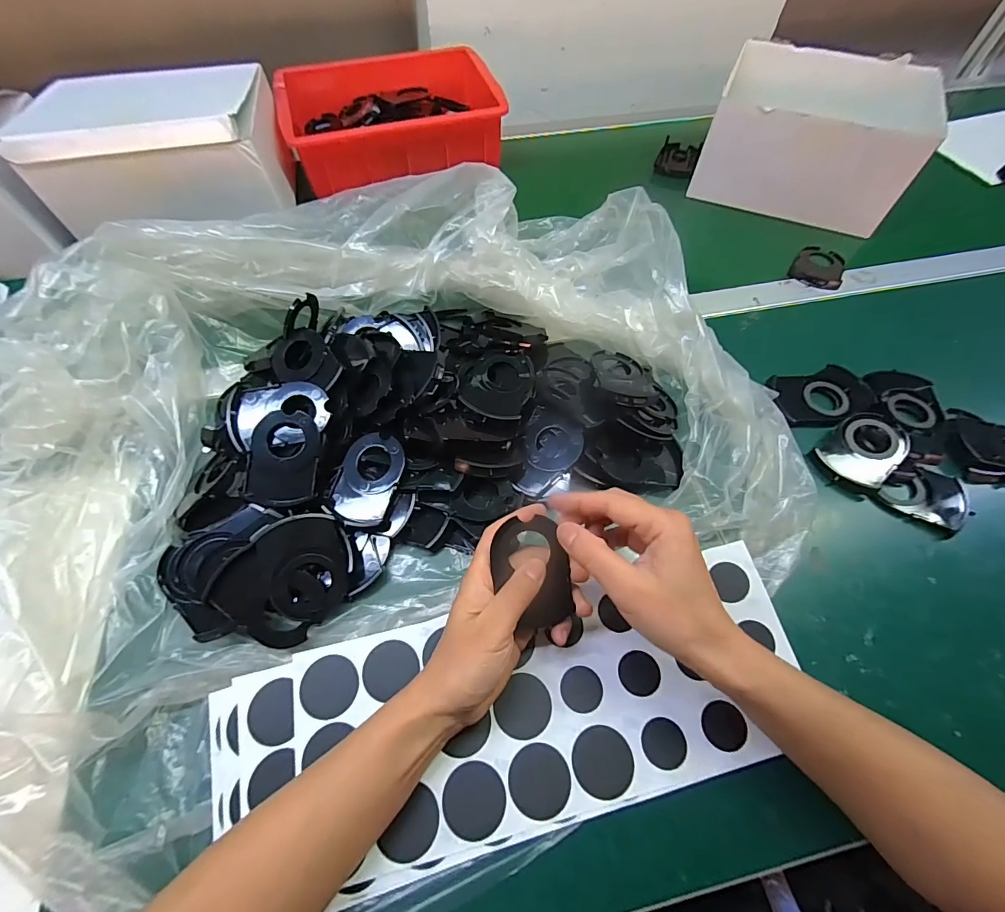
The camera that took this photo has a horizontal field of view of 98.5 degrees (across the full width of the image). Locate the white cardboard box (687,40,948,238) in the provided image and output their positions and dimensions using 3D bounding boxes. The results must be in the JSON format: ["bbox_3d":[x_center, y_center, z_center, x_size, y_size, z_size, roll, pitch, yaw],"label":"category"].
[{"bbox_3d":[0.395,-0.415,0.569,0.239,0.117,0.190,17,62,9],"label":"white cardboard box"}]

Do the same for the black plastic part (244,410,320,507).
[{"bbox_3d":[-0.181,0.002,0.357,0.055,0.007,0.077,3,79,-6],"label":"black plastic part"}]

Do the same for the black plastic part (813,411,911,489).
[{"bbox_3d":[0.335,-0.008,0.398,0.084,0.023,0.057,-35,66,-19],"label":"black plastic part"}]

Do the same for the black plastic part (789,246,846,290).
[{"bbox_3d":[0.394,-0.239,0.539,0.057,0.010,0.077,25,63,13],"label":"black plastic part"}]

